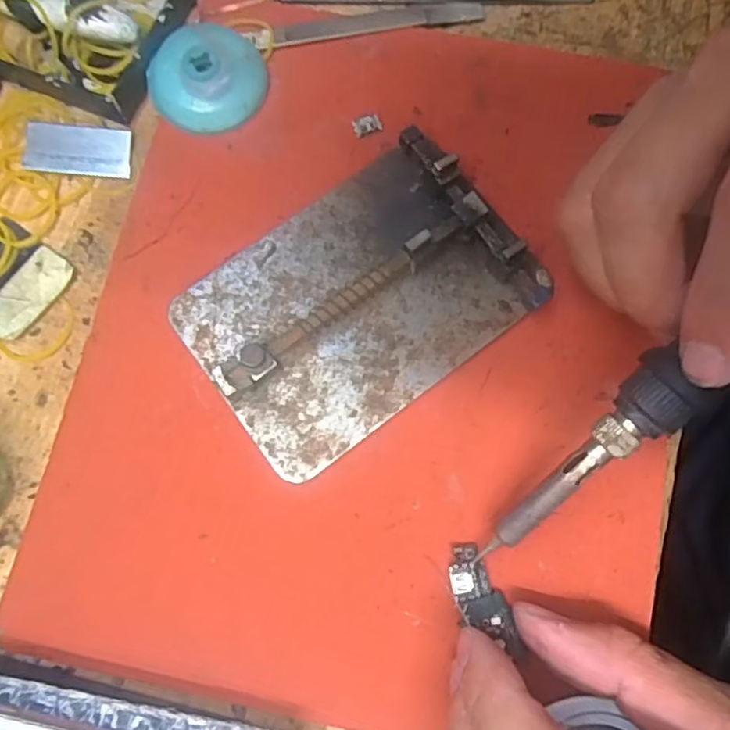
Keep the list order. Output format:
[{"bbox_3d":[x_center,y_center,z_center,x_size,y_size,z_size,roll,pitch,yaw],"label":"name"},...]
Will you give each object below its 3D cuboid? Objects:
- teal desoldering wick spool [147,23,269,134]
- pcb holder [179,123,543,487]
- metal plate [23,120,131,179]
[{"bbox_3d":[-0.059,-0.109,0.223,0.044,0.014,0.037,-29,80,-7],"label":"teal desoldering wick spool"},{"bbox_3d":[-0.002,-0.024,0.203,0.112,0.016,0.079,-35,81,-8],"label":"pcb holder"},{"bbox_3d":[-0.109,-0.082,0.224,0.037,0.004,0.019,4,90,-8],"label":"metal plate"}]

